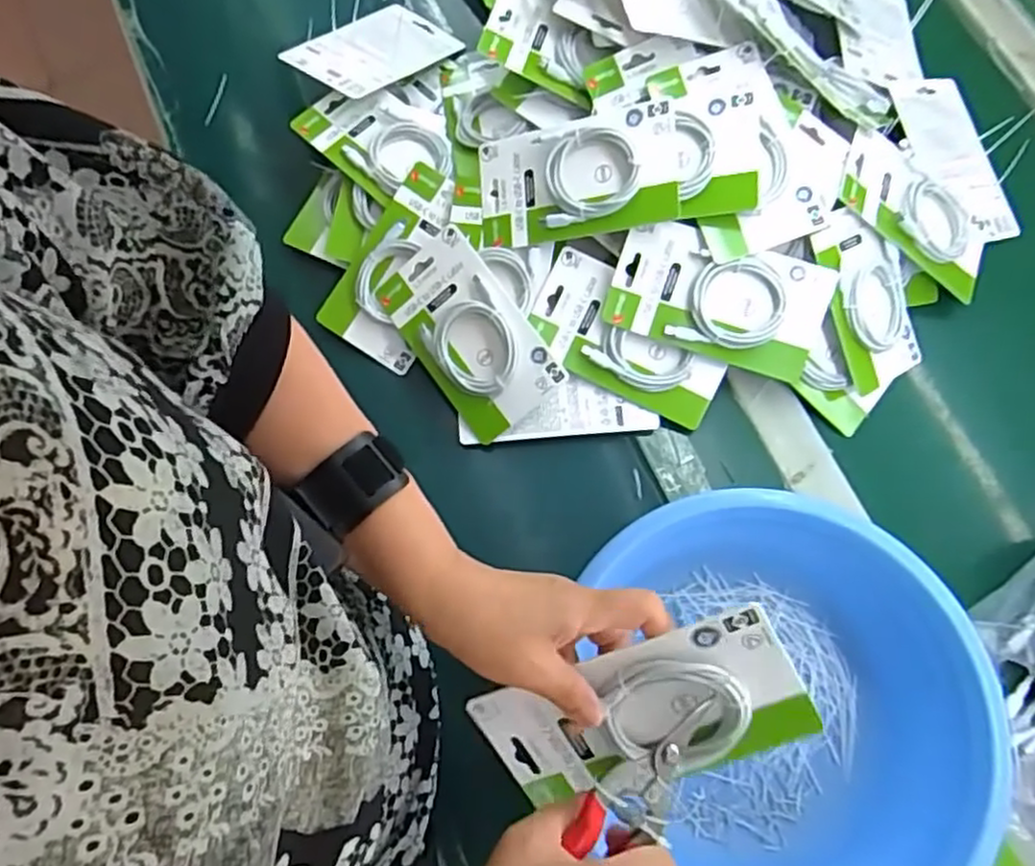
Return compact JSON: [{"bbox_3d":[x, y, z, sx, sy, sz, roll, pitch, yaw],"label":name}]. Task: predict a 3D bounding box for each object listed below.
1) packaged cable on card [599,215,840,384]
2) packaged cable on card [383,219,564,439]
[{"bbox_3d":[0.176,-0.117,0.624,0.183,0.017,0.101,16,98,3],"label":"packaged cable on card"},{"bbox_3d":[-0.046,-0.089,0.643,0.102,0.014,0.177,-38,81,14],"label":"packaged cable on card"}]

